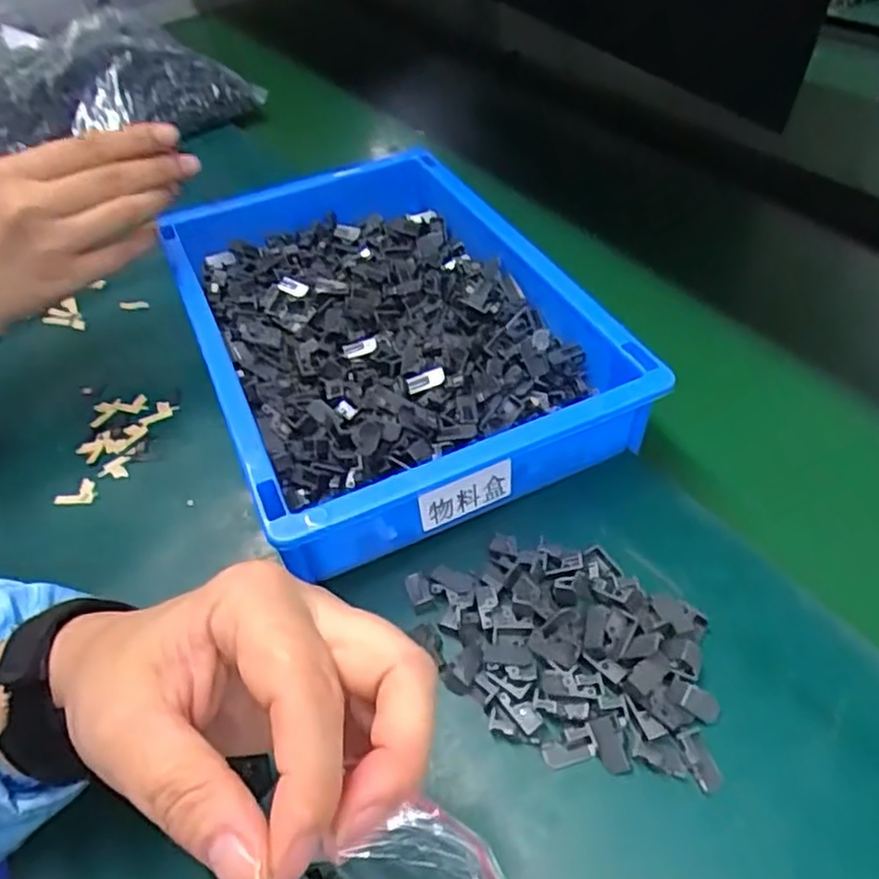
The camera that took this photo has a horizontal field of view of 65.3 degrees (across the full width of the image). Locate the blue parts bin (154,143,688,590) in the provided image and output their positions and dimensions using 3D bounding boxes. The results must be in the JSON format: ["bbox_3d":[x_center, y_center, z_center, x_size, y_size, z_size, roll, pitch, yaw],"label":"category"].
[{"bbox_3d":[-0.036,-0.075,0.429,0.210,0.061,0.311,-22,50,-13],"label":"blue parts bin"}]

